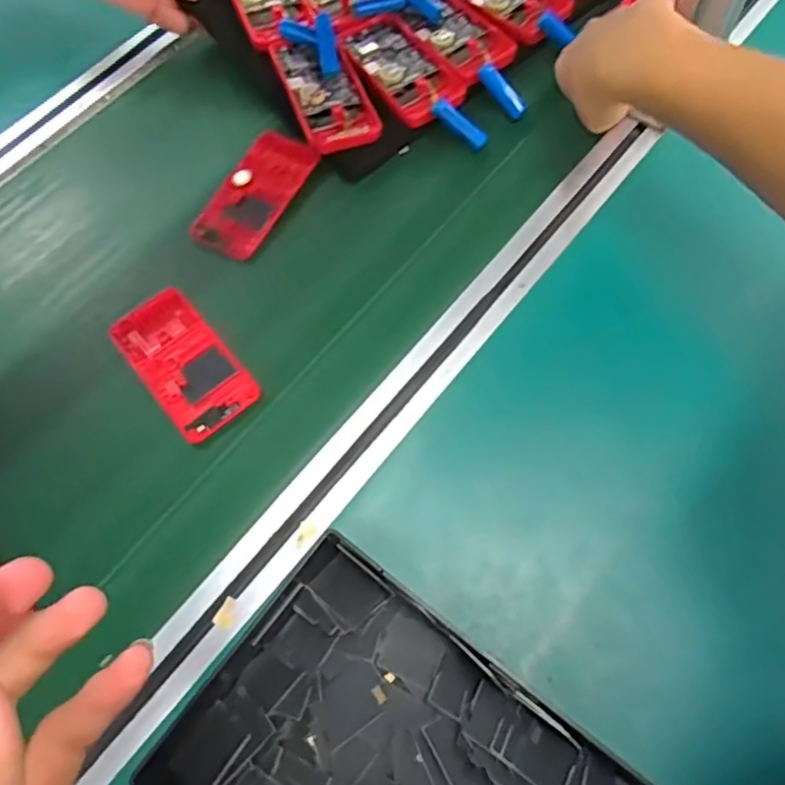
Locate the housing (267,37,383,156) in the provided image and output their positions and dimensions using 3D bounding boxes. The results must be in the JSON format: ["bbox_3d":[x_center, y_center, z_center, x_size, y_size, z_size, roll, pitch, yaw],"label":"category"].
[{"bbox_3d":[-0.057,-0.259,0.532,0.064,0.013,0.115,-21,75,-13],"label":"housing"}]

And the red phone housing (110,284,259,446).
[{"bbox_3d":[-0.157,-0.026,0.459,0.062,0.005,0.124,-37,68,-13],"label":"red phone housing"}]

